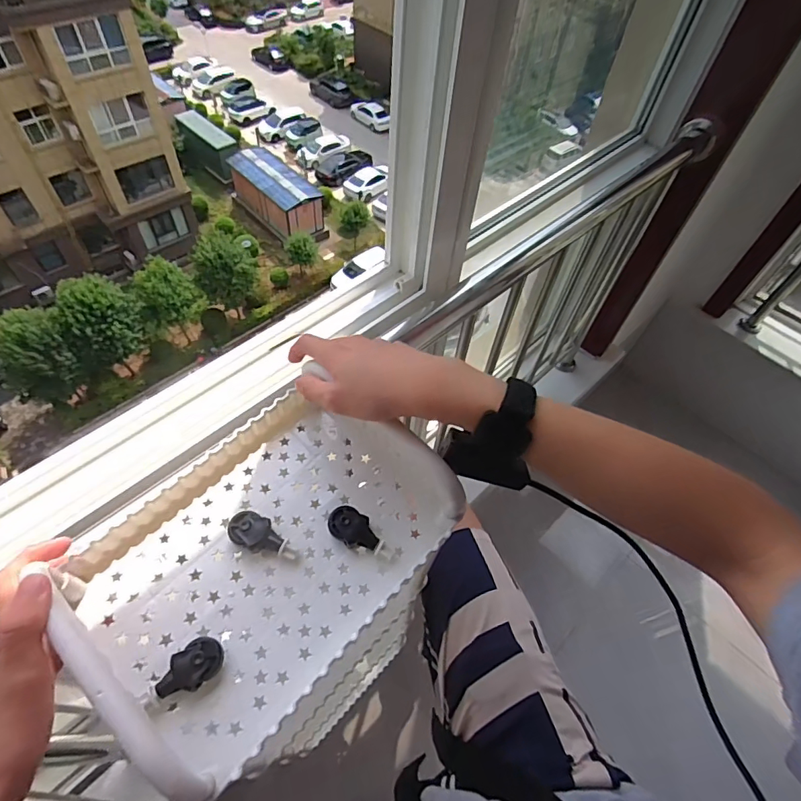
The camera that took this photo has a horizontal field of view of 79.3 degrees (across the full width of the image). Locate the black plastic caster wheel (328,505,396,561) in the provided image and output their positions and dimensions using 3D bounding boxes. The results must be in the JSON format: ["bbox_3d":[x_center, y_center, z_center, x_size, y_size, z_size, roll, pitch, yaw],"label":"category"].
[{"bbox_3d":[-0.032,0.114,0.413,0.061,0.020,0.030,23,57,11],"label":"black plastic caster wheel"}]

